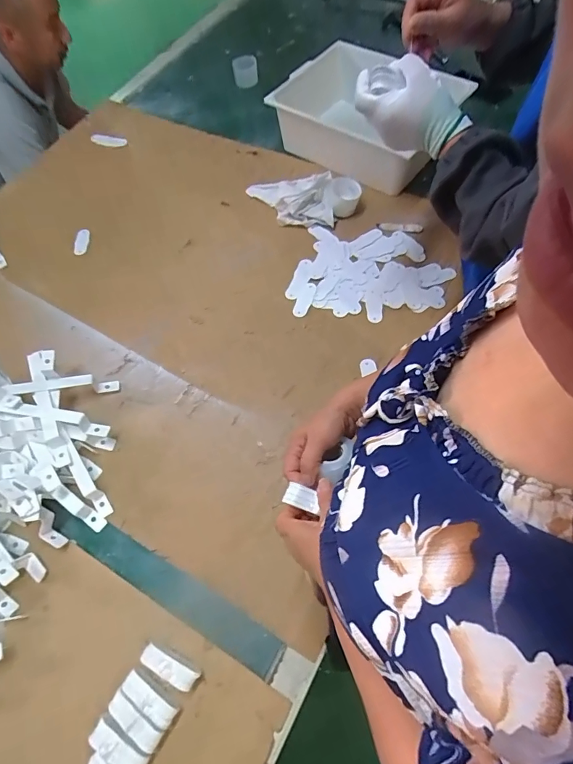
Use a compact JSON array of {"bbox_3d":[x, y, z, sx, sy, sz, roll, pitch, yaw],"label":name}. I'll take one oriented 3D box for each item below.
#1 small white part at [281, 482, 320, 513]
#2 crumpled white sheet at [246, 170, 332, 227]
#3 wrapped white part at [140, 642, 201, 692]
[{"bbox_3d":[0.017,0.127,0.458,0.038,0.007,0.022,16,67,11],"label":"small white part"},{"bbox_3d":[0.006,-0.389,0.871,0.184,0.048,0.134,-1,64,4],"label":"crumpled white sheet"},{"bbox_3d":[-0.149,0.365,0.532,0.076,0.032,0.025,23,68,15],"label":"wrapped white part"}]

